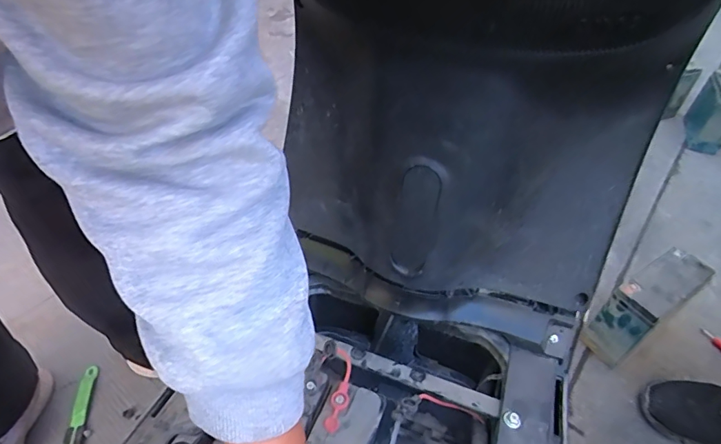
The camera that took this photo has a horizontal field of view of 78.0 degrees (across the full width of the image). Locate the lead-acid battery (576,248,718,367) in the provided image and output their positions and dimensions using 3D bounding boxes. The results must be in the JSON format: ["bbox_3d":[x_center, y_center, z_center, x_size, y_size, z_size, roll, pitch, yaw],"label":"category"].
[{"bbox_3d":[0.505,0.152,0.791,0.167,0.164,0.081,-25,51,-24],"label":"lead-acid battery"}]

